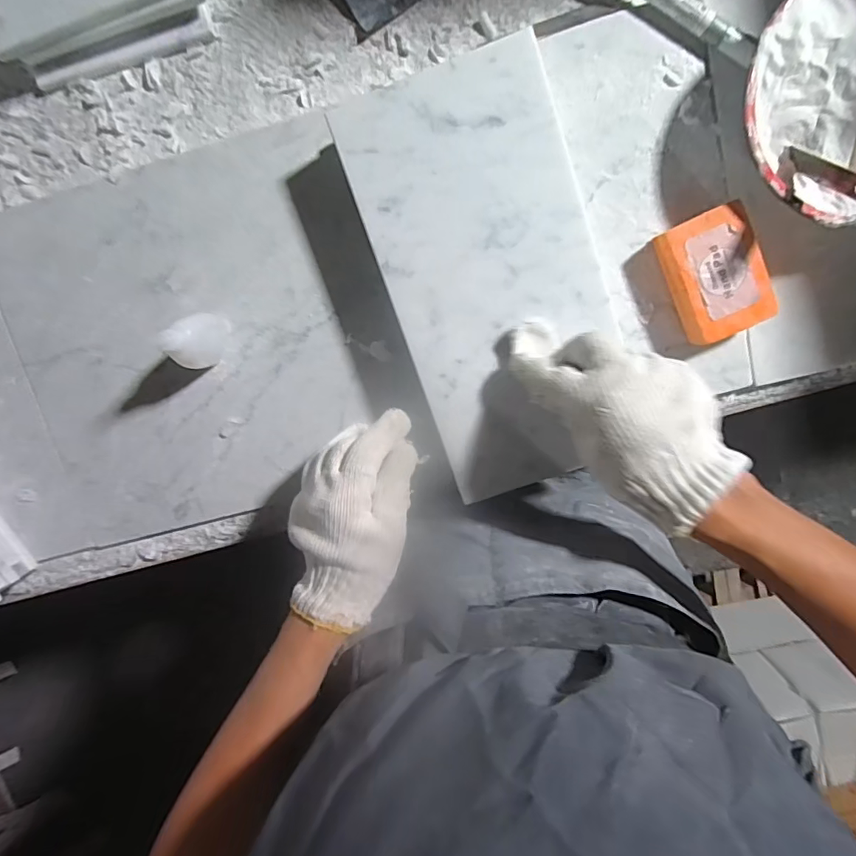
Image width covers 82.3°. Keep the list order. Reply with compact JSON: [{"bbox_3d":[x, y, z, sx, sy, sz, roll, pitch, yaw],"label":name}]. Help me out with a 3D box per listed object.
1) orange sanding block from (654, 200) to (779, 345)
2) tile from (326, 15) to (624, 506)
[{"bbox_3d":[0.221,-0.118,0.383,0.063,0.032,0.091,-23,96,7],"label":"orange sanding block"},{"bbox_3d":[0.052,-0.106,0.359,0.154,0.009,0.298,-18,97,6],"label":"tile"}]

